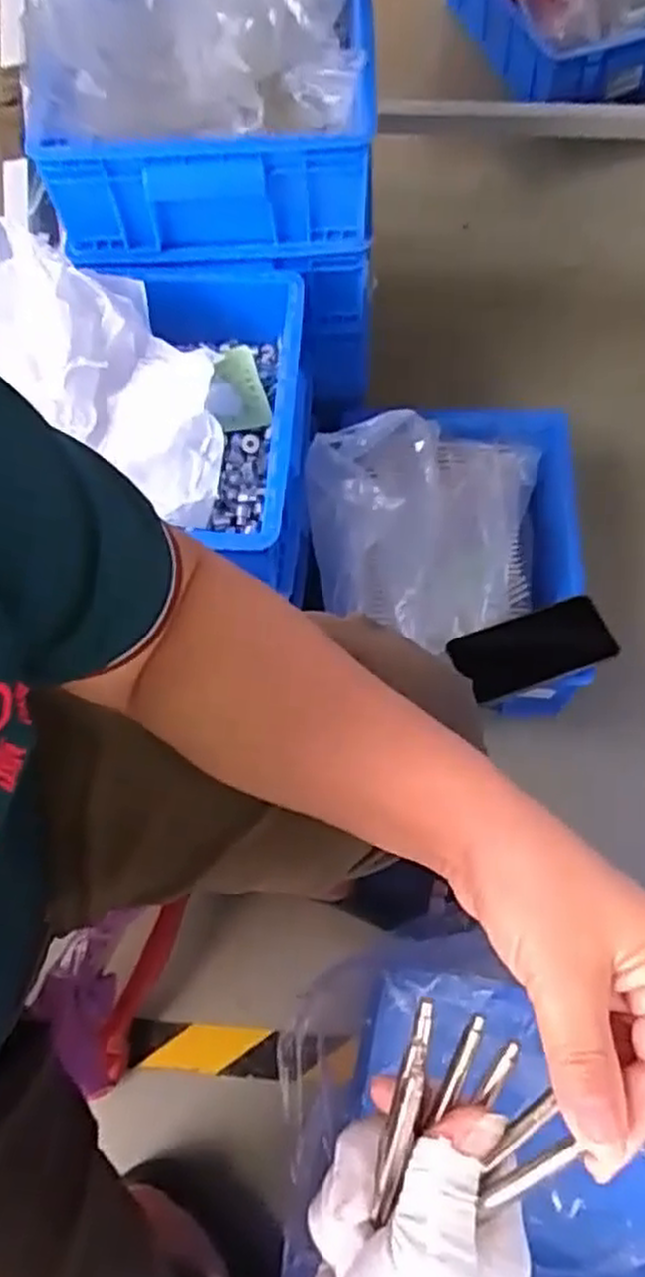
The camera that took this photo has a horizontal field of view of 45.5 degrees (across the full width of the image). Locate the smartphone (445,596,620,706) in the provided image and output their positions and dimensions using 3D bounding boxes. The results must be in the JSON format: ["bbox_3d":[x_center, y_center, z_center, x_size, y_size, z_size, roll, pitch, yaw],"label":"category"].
[{"bbox_3d":[0.210,0.011,0.776,0.151,0.011,0.075,-21,82,5],"label":"smartphone"}]

